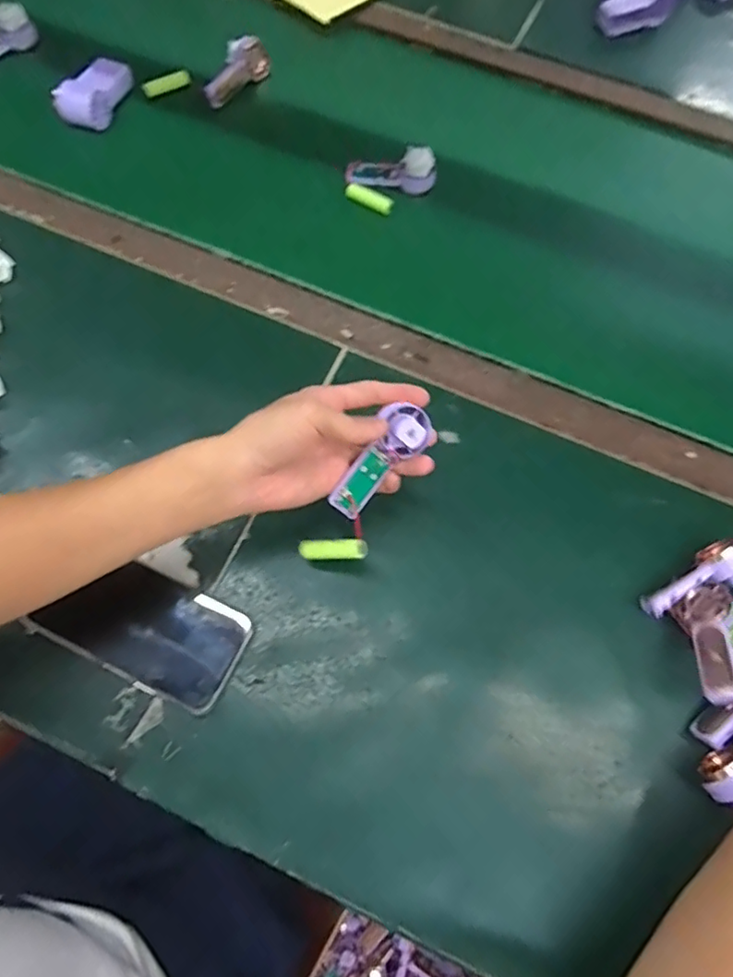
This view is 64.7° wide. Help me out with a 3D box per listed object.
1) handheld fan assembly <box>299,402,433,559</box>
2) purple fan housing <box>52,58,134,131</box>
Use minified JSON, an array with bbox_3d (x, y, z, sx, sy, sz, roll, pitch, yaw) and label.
[{"bbox_3d":[0.001,0.003,0.422,0.041,0.026,0.136,35,102,11],"label":"handheld fan assembly"},{"bbox_3d":[-0.302,-0.440,0.648,0.044,0.042,0.095,20,69,6],"label":"purple fan housing"}]

